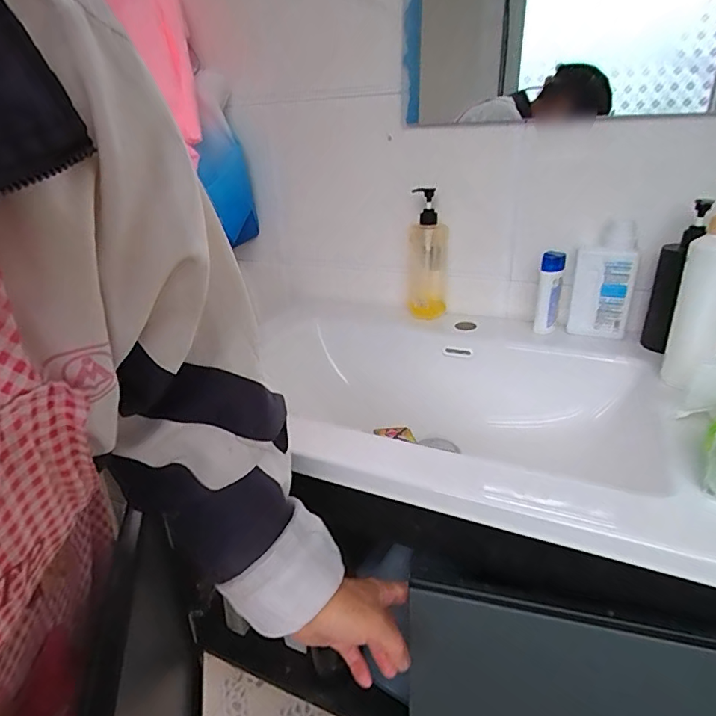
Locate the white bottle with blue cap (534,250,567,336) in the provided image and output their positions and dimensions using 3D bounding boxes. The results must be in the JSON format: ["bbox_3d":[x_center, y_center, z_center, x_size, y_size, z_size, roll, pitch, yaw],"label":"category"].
[{"bbox_3d":[0.296,-0.096,0.746,0.037,0.133,0.027,9,27,16],"label":"white bottle with blue cap"}]

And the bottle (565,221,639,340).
[{"bbox_3d":[0.369,-0.113,0.723,0.086,0.160,0.053,12,28,22],"label":"bottle"}]

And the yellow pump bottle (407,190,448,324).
[{"bbox_3d":[0.124,-0.169,0.836,0.069,0.225,0.063,-1,26,-4],"label":"yellow pump bottle"}]

